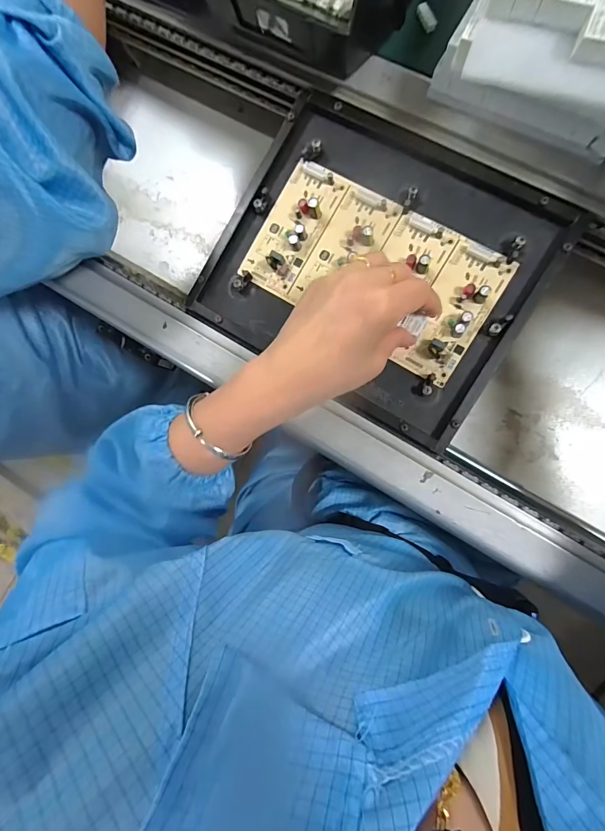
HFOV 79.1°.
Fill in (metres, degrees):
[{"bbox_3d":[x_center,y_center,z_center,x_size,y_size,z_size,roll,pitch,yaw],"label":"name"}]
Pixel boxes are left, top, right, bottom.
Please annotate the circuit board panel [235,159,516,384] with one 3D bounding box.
[{"bbox_3d":[0.062,-0.135,0.333,0.223,0.019,0.124,30,93,9],"label":"circuit board panel"}]

